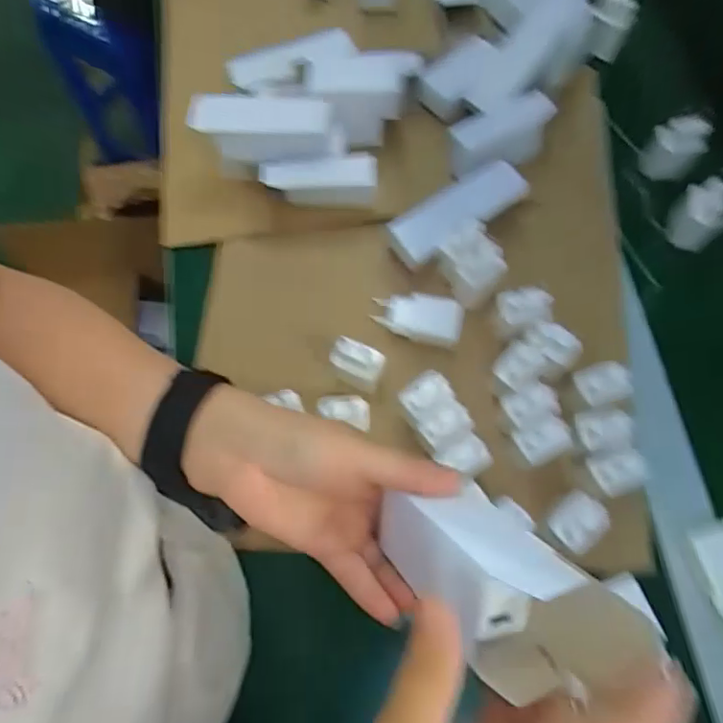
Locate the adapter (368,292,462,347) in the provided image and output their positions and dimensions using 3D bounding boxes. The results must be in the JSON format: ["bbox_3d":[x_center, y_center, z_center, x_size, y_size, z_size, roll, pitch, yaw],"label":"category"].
[{"bbox_3d":[0.052,-0.042,0.506,0.082,0.023,0.042,14,73,8],"label":"adapter"}]

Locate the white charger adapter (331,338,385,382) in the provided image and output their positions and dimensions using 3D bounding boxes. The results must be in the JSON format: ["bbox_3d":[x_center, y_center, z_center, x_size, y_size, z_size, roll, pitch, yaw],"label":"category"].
[{"bbox_3d":[-0.004,-0.004,0.456,0.045,0.026,0.025,22,74,10],"label":"white charger adapter"}]

